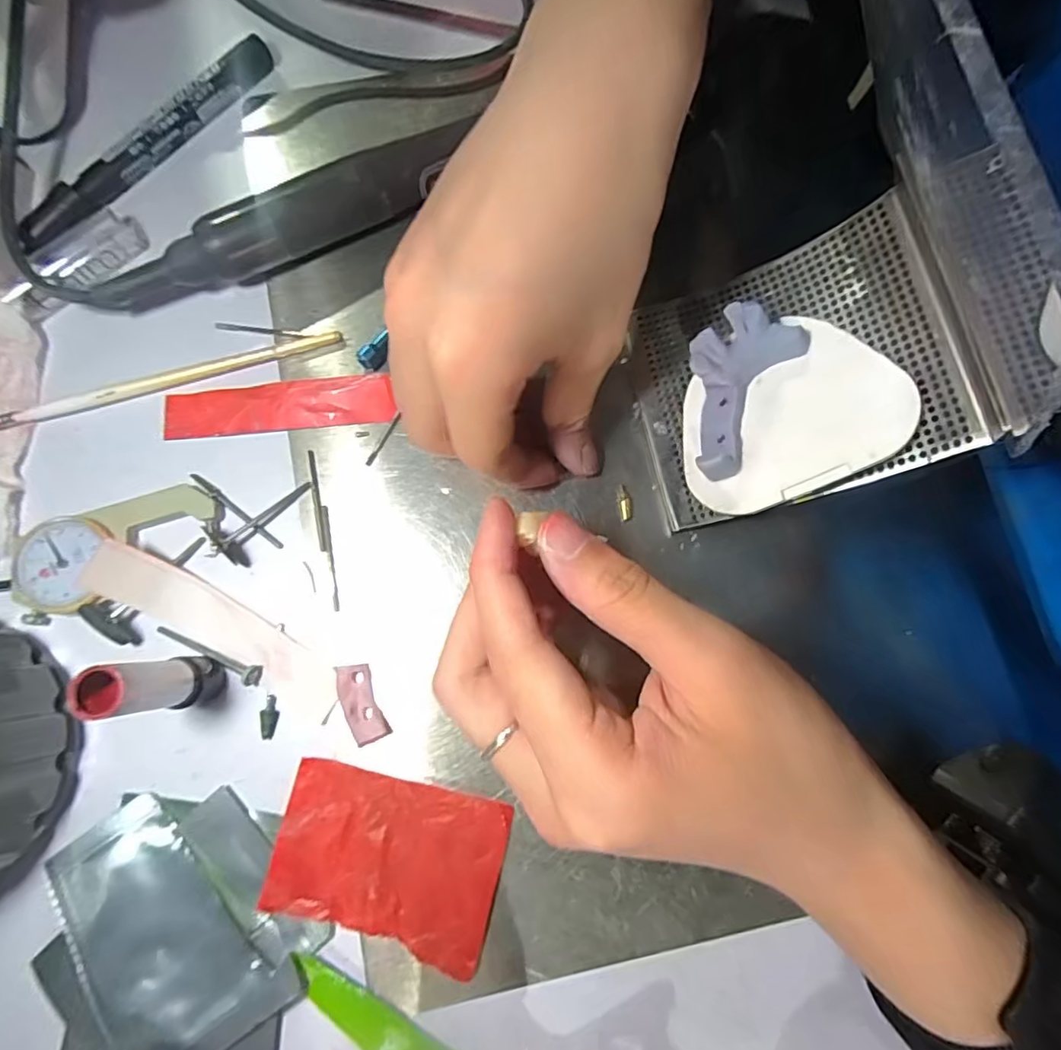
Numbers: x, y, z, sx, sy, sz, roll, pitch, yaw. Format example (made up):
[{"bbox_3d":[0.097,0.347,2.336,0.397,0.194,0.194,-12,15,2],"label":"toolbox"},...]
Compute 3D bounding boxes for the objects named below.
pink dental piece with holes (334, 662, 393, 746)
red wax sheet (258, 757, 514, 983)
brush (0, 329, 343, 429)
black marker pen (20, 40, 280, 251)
[{"bbox_3d":[-0.066,0.069,0.229,0.013,0.005,0.030,-22,80,-6],"label":"pink dental piece with holes"},{"bbox_3d":[-0.053,0.124,0.217,0.081,0.004,0.057,13,79,1],"label":"red wax sheet"},{"bbox_3d":[-0.174,-0.058,0.251,0.185,0.006,0.009,-16,80,-5],"label":"brush"},{"bbox_3d":[-0.174,-0.176,0.270,0.016,0.013,0.141,40,80,6],"label":"black marker pen"}]

